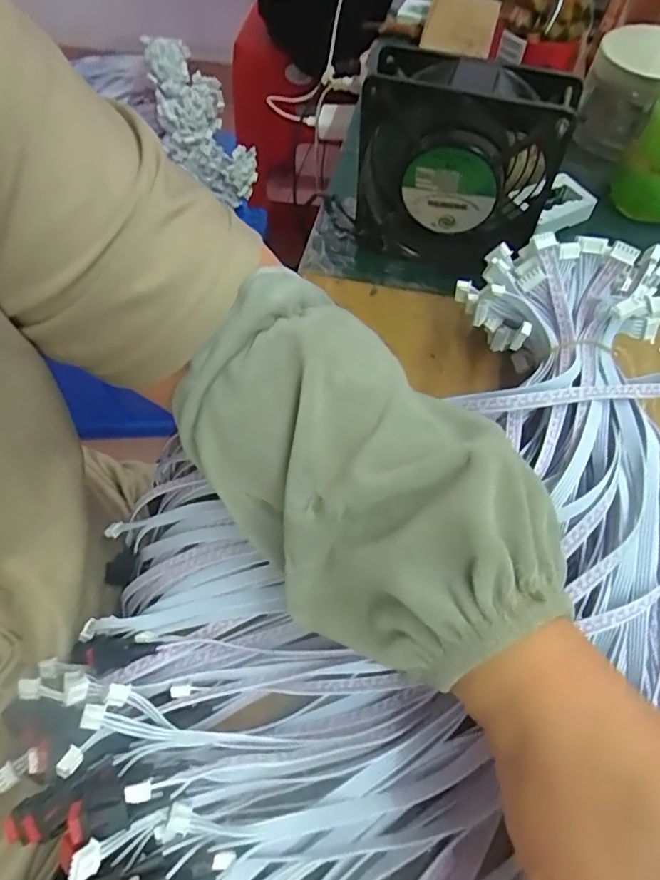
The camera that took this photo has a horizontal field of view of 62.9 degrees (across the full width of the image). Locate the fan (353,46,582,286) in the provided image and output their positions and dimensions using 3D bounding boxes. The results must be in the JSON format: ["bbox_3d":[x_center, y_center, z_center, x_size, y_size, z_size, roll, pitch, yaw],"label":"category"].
[{"bbox_3d":[0.080,-0.175,0.356,0.122,0.123,0.046,19,61,11],"label":"fan"}]

